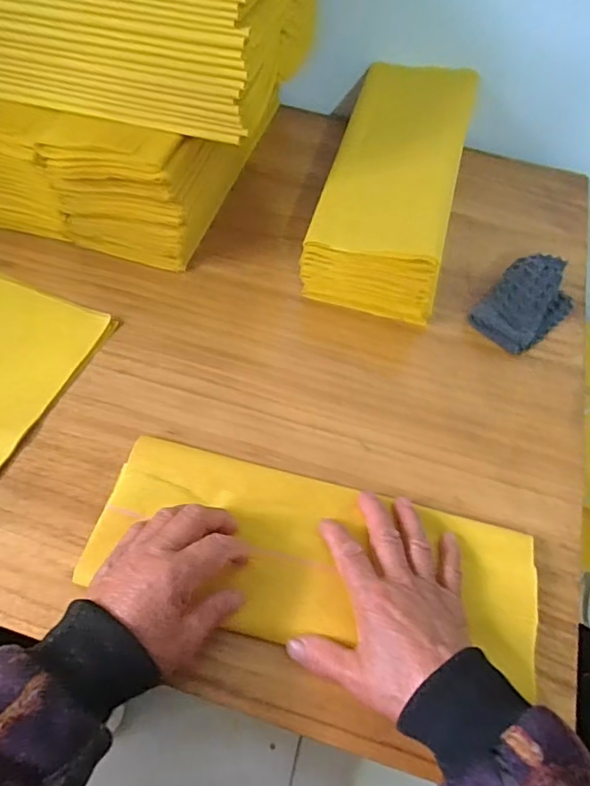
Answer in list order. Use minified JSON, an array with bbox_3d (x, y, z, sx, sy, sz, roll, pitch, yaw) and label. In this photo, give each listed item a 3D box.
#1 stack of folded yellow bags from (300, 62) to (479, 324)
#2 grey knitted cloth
[{"bbox_3d":[0.105,-0.225,0.575,0.133,0.102,0.293,15,59,5],"label":"stack of folded yellow bags"},{"bbox_3d":[0.231,-0.092,0.544,0.112,0.037,0.068,-39,69,-24],"label":"grey knitted cloth"}]

